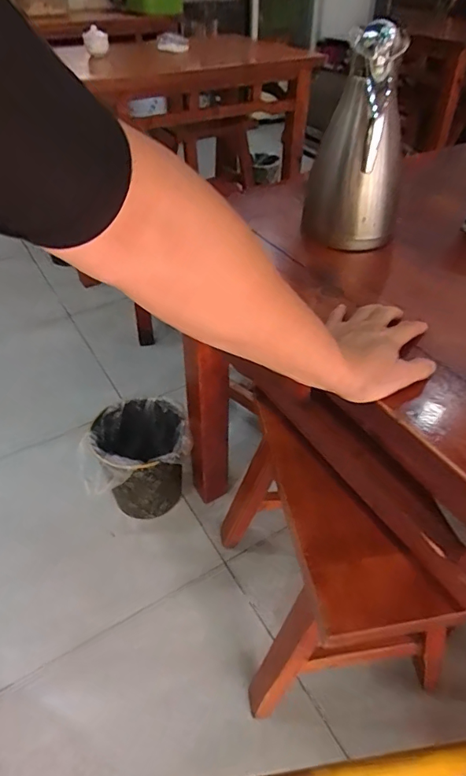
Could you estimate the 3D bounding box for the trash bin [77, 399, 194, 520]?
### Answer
[{"bbox_3d":[-0.229,0.185,1.192,0.241,0.254,0.211,-12,45,-13],"label":"trash bin"}]

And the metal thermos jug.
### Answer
[{"bbox_3d":[0.173,-0.335,0.676,0.121,0.271,0.134,6,43,6],"label":"metal thermos jug"}]

